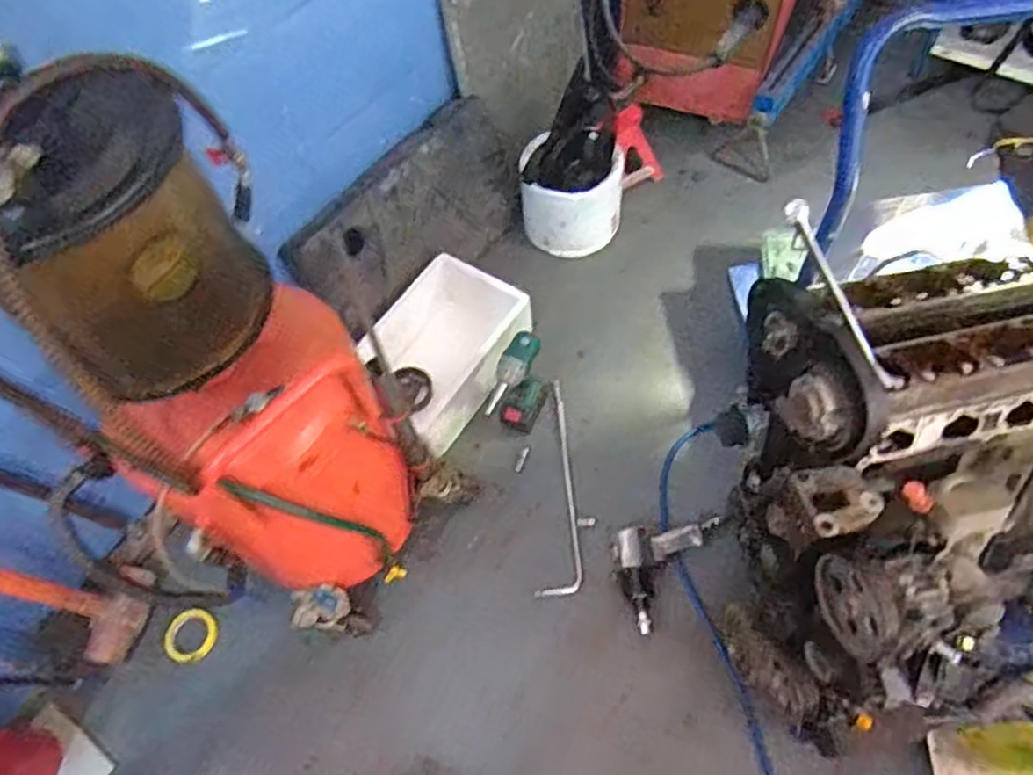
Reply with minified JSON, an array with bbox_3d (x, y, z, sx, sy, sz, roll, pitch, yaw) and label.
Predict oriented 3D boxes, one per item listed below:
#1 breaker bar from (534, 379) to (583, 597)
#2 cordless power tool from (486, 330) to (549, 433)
[{"bbox_3d":[0.105,0.210,1.536,0.090,0.030,0.513,2,64,4],"label":"breaker bar"},{"bbox_3d":[0.004,0.016,1.493,0.090,0.246,0.206,10,62,10],"label":"cordless power tool"}]

